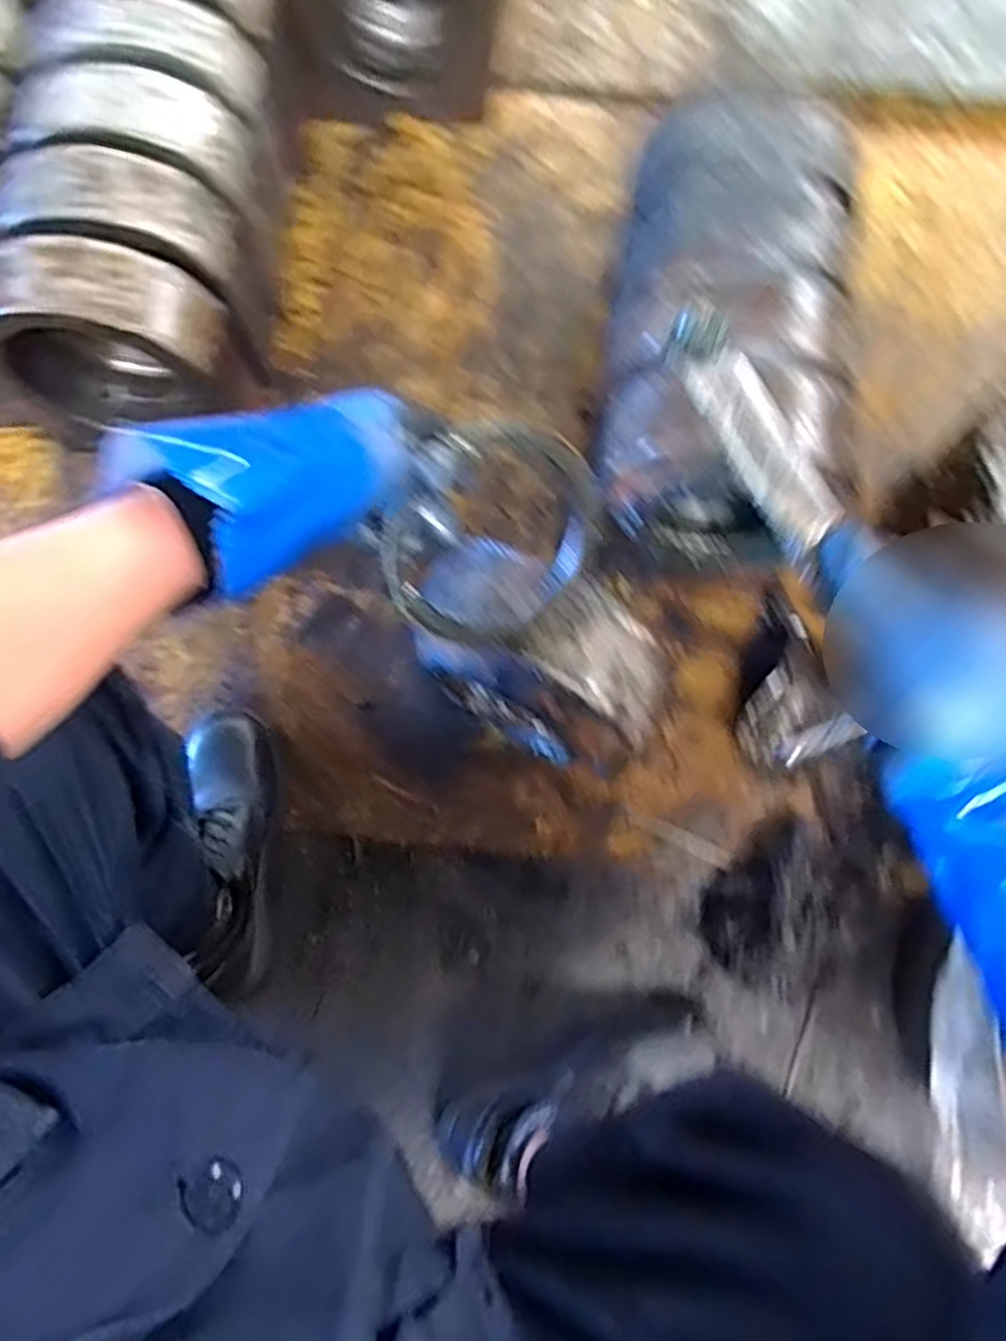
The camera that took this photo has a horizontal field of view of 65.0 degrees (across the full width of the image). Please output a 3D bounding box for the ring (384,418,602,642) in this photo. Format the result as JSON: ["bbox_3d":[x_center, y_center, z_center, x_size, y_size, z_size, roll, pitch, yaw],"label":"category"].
[{"bbox_3d":[-0.008,-0.093,0.544,0.160,0.162,0.035,-53,39,4],"label":"ring"}]

